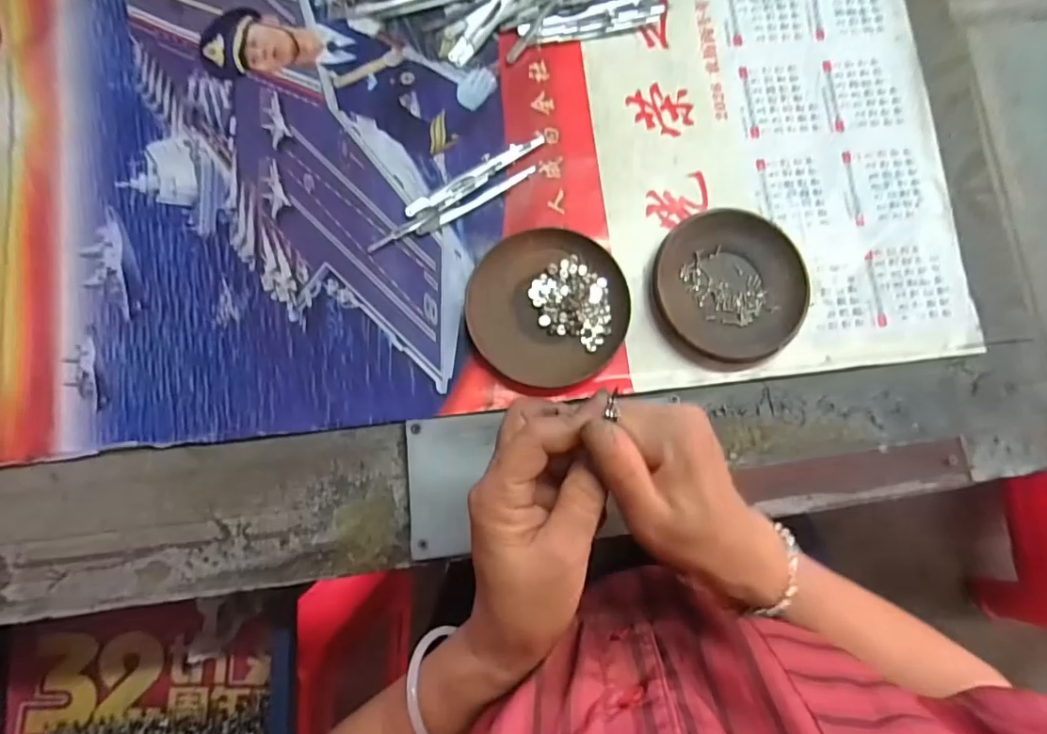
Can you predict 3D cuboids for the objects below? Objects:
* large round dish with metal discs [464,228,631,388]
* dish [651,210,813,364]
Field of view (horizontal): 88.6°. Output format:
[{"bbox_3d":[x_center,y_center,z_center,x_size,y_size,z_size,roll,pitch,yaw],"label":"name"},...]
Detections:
[{"bbox_3d":[0.018,-0.043,0.393,0.113,0.016,0.112,-3,82,-4],"label":"large round dish with metal discs"},{"bbox_3d":[0.153,-0.061,0.401,0.112,0.017,0.112,0,82,-3],"label":"dish"}]

